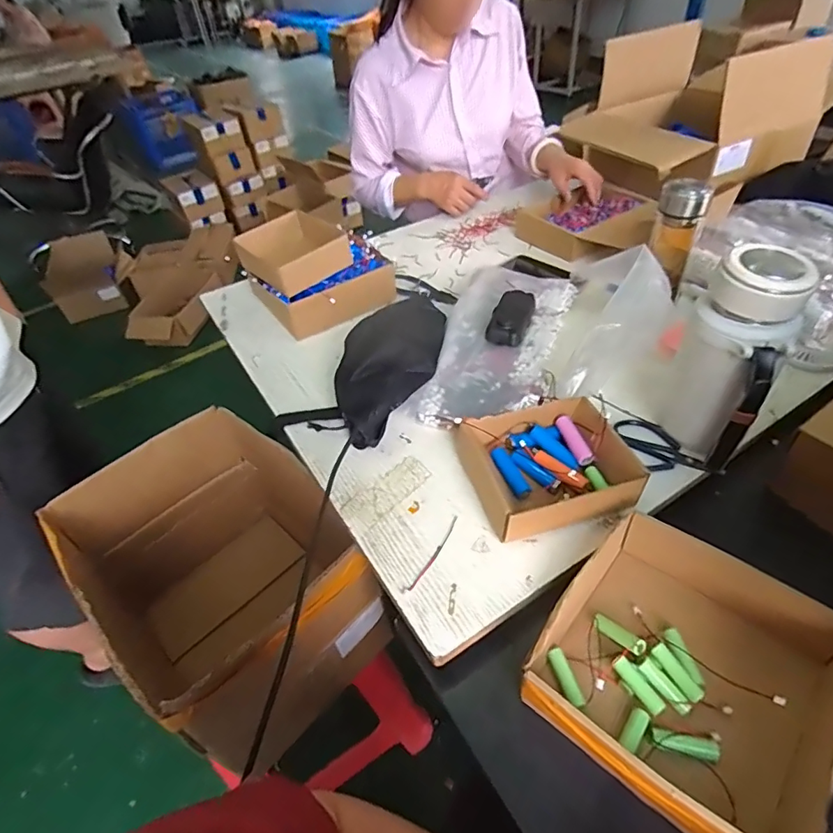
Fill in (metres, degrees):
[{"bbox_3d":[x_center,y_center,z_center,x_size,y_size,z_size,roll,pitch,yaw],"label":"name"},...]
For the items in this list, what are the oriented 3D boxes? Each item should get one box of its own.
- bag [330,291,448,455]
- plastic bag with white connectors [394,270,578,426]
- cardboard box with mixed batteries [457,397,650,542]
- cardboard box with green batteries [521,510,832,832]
[{"bbox_3d":[-0.040,-0.059,0.659,0.128,0.101,0.207,5,45,12],"label":"bag"},{"bbox_3d":[0.118,-0.113,0.719,0.162,0.070,0.339,13,47,20],"label":"plastic bag with white connectors"},{"bbox_3d":[0.146,0.053,0.558,0.169,0.050,0.144,-16,44,-9],"label":"cardboard box with mixed batteries"},{"bbox_3d":[0.224,0.213,0.426,0.199,0.068,0.213,31,56,33],"label":"cardboard box with green batteries"}]

